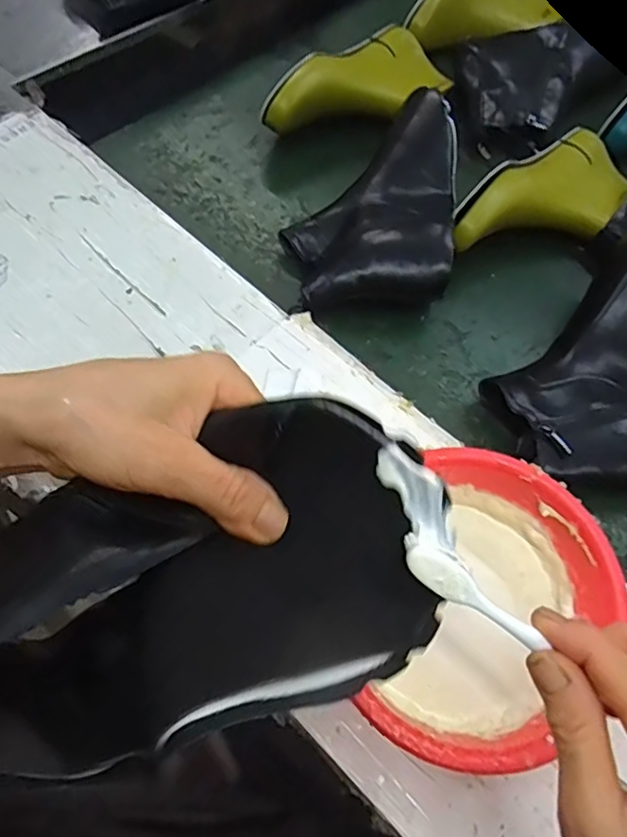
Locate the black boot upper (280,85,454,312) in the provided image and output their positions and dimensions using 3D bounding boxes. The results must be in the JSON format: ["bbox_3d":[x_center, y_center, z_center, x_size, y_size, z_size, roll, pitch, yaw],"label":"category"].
[{"bbox_3d":[0.059,-0.226,0.606,0.171,0.070,0.266,2,64,-2],"label":"black boot upper"}]

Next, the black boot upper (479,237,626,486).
[{"bbox_3d":[0.276,-0.033,0.506,0.245,0.096,0.172,-40,72,-19],"label":"black boot upper"}]

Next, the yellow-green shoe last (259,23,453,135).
[{"bbox_3d":[0.056,-0.378,0.679,0.107,0.081,0.247,42,70,16],"label":"yellow-green shoe last"}]

